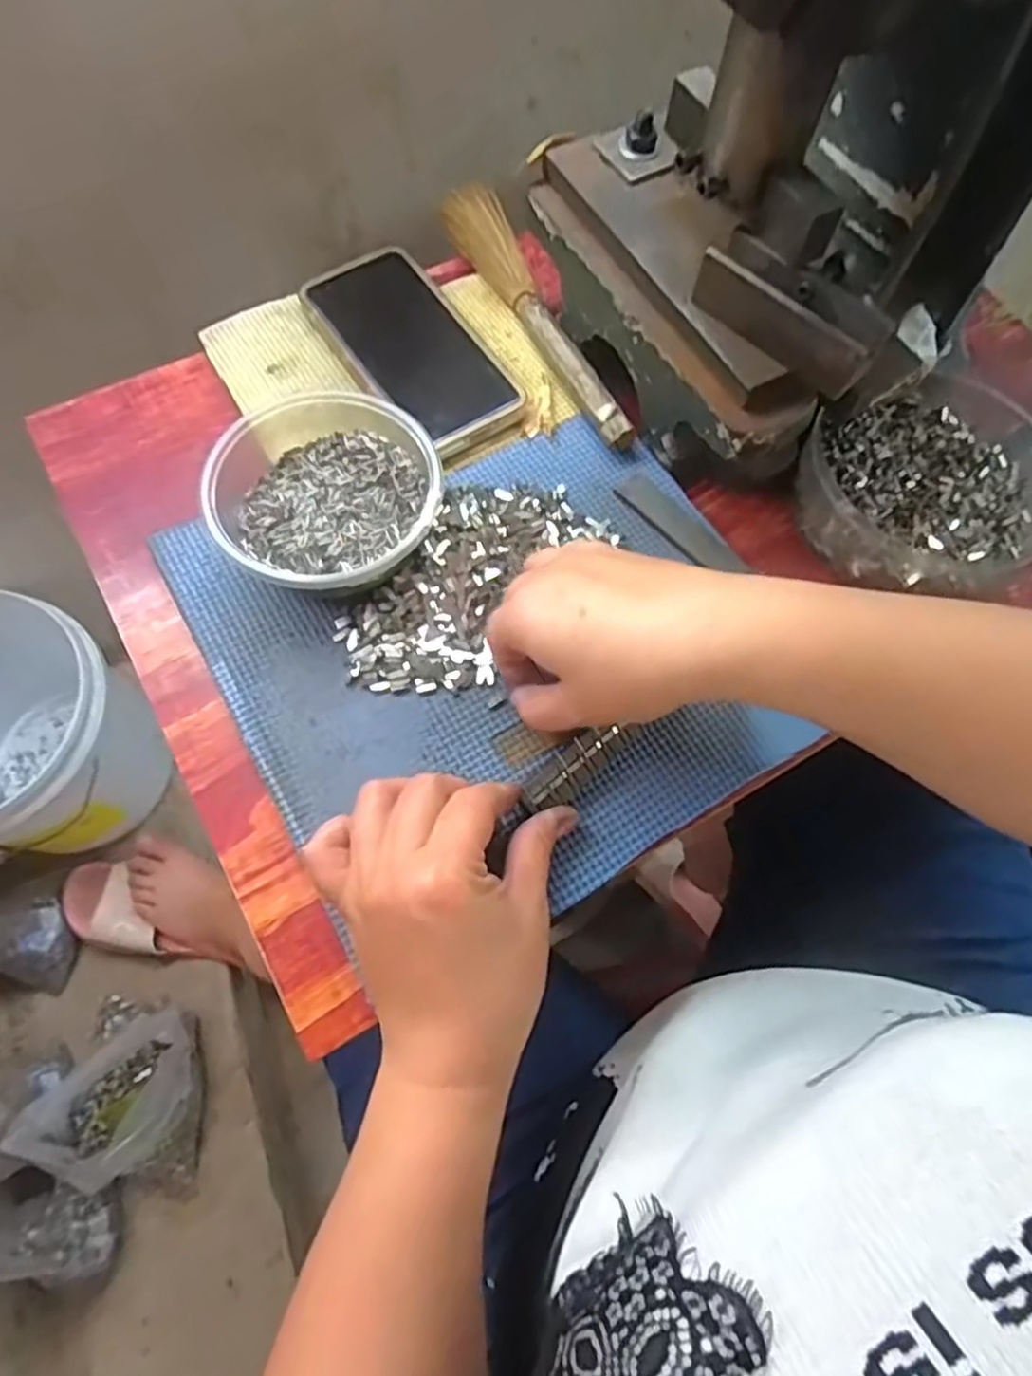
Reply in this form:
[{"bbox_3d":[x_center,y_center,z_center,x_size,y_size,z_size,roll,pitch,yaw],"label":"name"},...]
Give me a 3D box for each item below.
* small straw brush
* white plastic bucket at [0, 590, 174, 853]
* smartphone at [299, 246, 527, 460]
[{"bbox_3d":[0.011,-0.238,0.456,0.036,0.016,0.229,-21,70,-11],"label":"small straw brush"},{"bbox_3d":[-0.578,0.065,0.858,0.268,0.263,0.259,1,68,-3],"label":"white plastic bucket"},{"bbox_3d":[-0.062,-0.205,0.438,0.075,0.006,0.152,-34,73,-15],"label":"smartphone"}]

